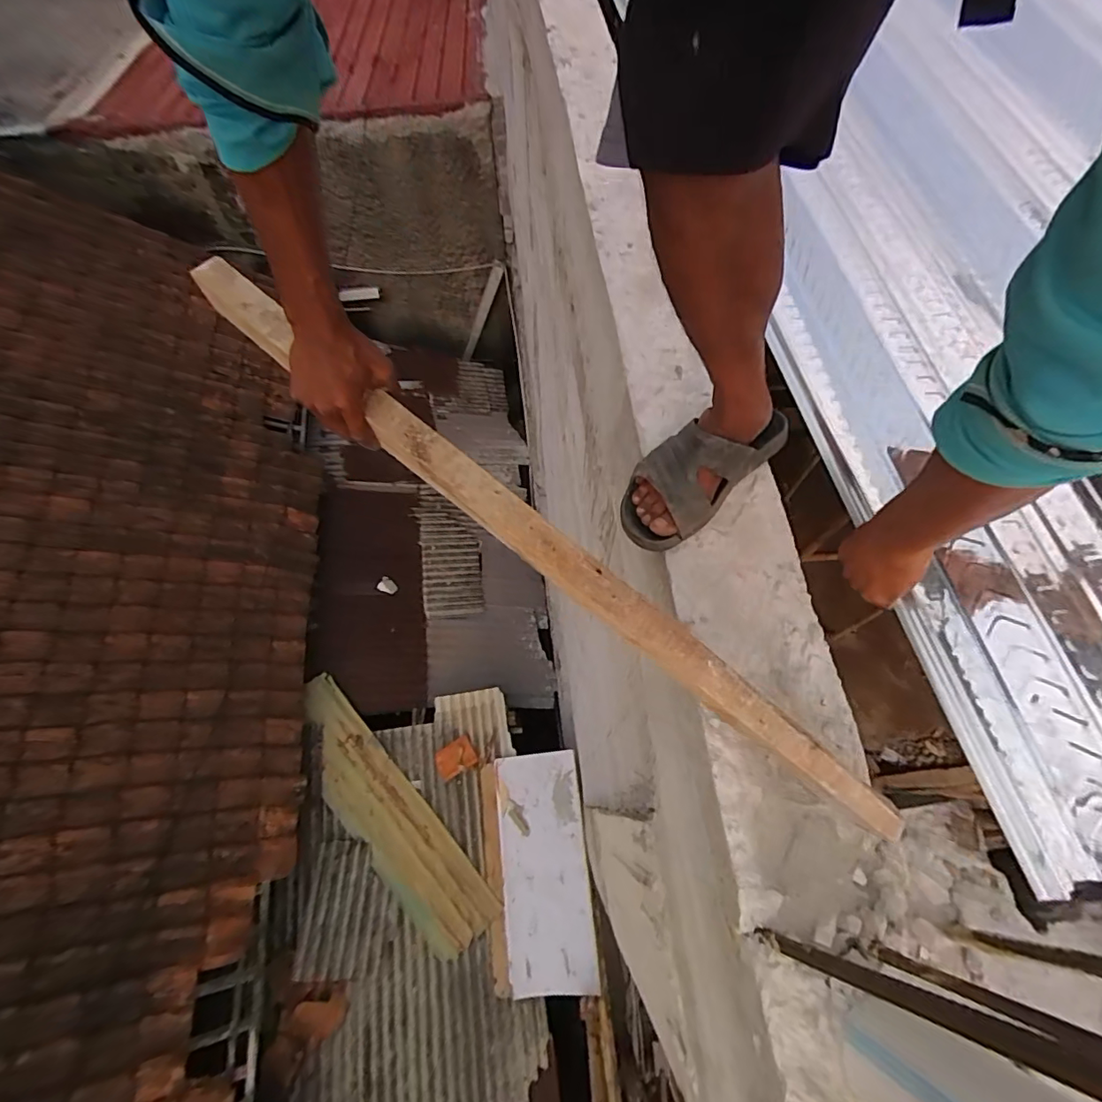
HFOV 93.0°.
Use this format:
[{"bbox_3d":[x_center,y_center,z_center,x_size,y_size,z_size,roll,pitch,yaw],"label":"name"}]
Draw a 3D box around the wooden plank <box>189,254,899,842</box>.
[{"bbox_3d":[-0.044,-0.035,0.524,0.869,0.026,0.047,39,71,8],"label":"wooden plank"}]

